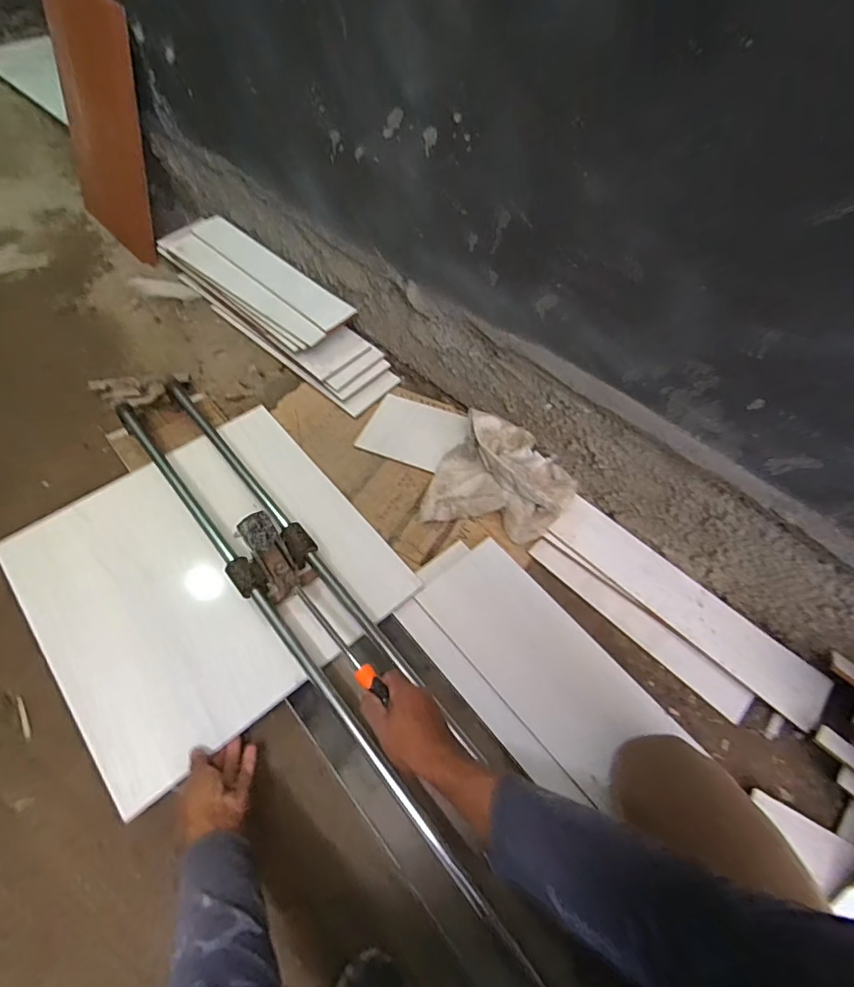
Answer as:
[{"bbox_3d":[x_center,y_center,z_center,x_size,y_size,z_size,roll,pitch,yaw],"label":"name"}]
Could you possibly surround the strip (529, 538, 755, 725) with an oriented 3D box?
[{"bbox_3d":[0.346,0.213,0.844,0.397,0.007,0.052,40,100,19],"label":"strip"}]

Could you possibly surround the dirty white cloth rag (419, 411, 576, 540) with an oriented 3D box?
[{"bbox_3d":[0.136,-0.028,0.908,0.248,0.099,0.192,17,59,8],"label":"dirty white cloth rag"}]

